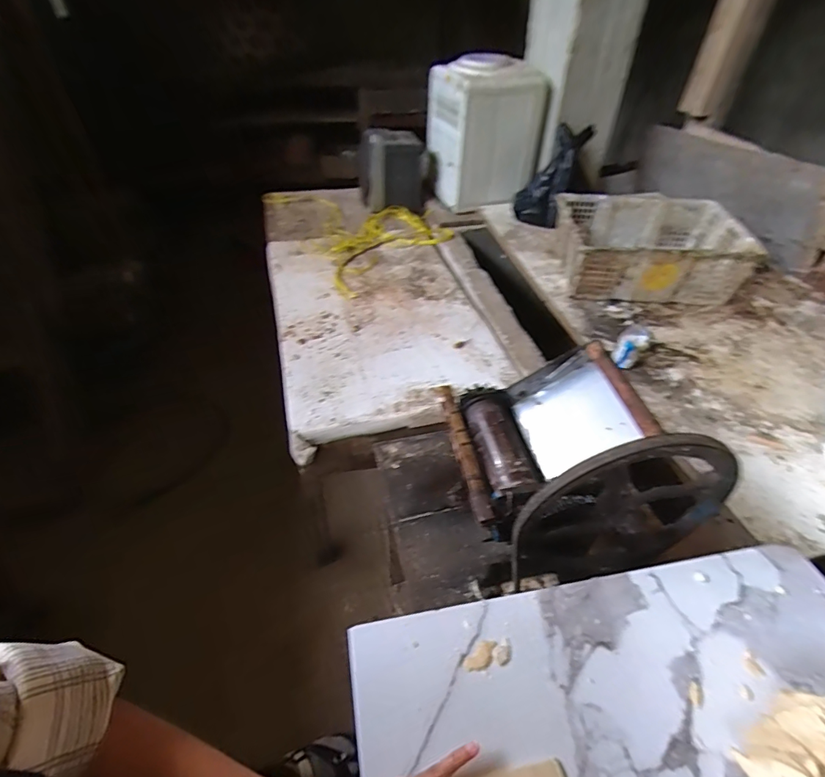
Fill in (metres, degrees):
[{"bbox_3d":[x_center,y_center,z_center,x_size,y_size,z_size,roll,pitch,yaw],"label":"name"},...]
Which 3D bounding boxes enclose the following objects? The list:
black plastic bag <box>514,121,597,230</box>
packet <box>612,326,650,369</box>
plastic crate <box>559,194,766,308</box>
[{"bbox_3d":[0.478,-0.724,1.520,0.157,0.342,0.109,32,8,28],"label":"black plastic bag"},{"bbox_3d":[0.516,-0.096,1.065,0.058,0.060,0.143,27,50,25],"label":"packet"},{"bbox_3d":[0.666,-0.405,1.304,0.452,0.163,0.353,5,44,4],"label":"plastic crate"}]

